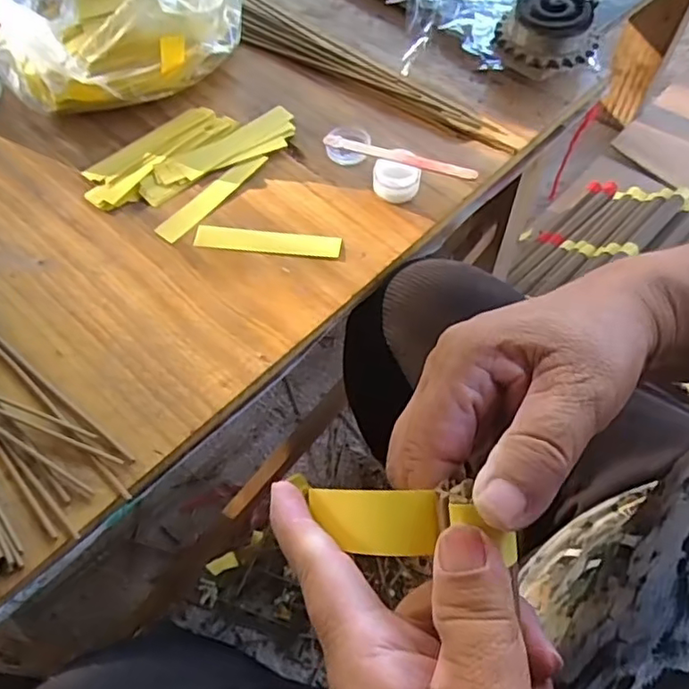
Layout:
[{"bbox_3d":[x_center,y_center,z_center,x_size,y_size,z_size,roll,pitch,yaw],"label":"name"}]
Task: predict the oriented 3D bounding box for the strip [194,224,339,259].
[{"bbox_3d":[-0.059,-0.081,0.460,0.113,0.004,0.021,6,61,4],"label":"strip"}]

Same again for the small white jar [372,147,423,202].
[{"bbox_3d":[0.042,-0.136,0.476,0.037,0.027,0.036,5,61,4],"label":"small white jar"}]

